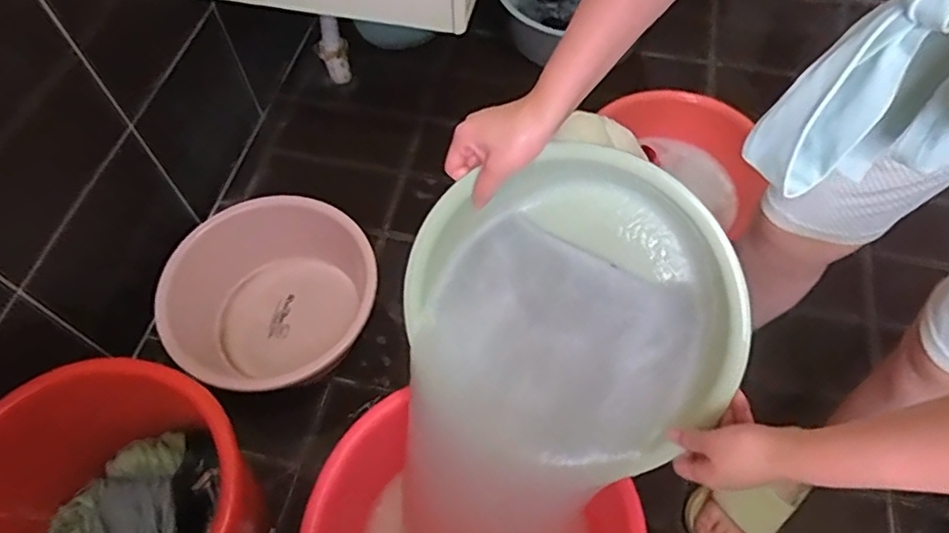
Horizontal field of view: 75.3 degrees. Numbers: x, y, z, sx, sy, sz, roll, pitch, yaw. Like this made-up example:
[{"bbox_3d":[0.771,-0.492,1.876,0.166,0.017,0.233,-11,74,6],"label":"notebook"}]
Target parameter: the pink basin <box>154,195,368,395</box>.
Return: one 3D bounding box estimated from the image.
[{"bbox_3d":[-0.342,0.057,1.048,0.322,0.147,0.334,0,60,1],"label":"pink basin"}]

